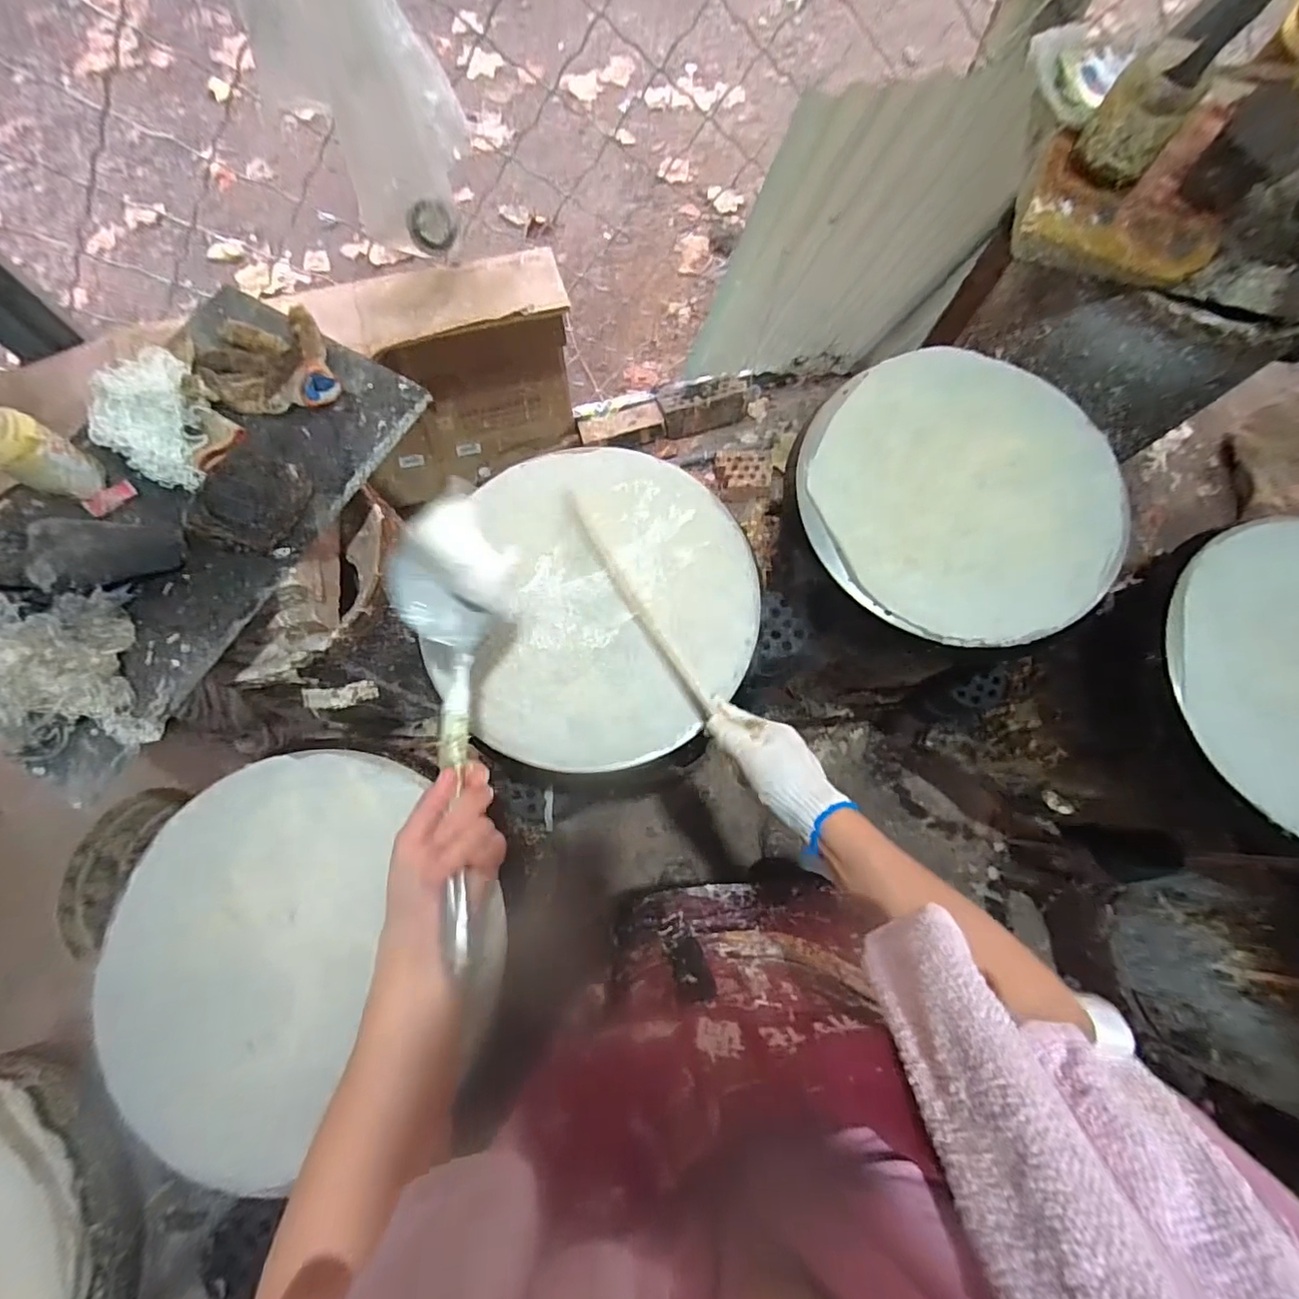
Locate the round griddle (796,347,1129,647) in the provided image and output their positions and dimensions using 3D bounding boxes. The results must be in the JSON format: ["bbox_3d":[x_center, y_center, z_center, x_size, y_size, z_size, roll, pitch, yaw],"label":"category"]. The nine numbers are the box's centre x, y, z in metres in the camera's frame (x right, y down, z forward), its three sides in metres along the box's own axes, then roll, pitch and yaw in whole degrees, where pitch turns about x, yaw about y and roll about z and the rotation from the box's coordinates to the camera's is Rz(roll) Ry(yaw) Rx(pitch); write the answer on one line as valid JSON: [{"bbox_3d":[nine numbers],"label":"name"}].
[{"bbox_3d":[0.378,-0.191,0.694,0.370,0.025,0.366,0,76,0],"label":"round griddle"}]

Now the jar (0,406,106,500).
[{"bbox_3d":[-0.682,-0.215,0.648,0.057,0.096,0.067,30,78,7],"label":"jar"}]

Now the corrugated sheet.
[{"bbox_3d":[0.414,-0.763,1.188,0.549,0.849,0.062,-10,92,-6],"label":"corrugated sheet"}]

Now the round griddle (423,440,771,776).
[{"bbox_3d":[-0.053,-0.052,0.660,0.342,0.025,0.374,0,76,0],"label":"round griddle"}]

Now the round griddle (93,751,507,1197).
[{"bbox_3d":[-0.359,0.296,0.563,0.380,0.042,0.334,-33,78,-8],"label":"round griddle"}]

